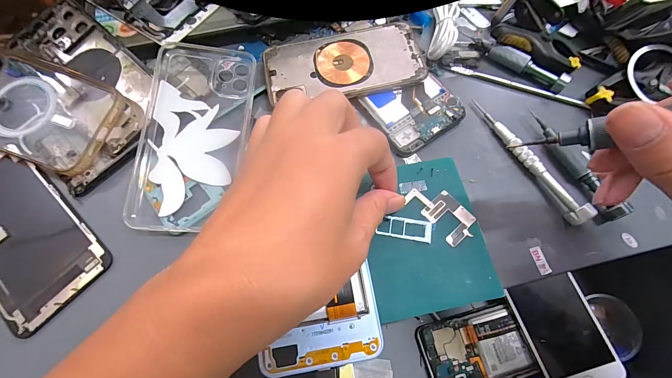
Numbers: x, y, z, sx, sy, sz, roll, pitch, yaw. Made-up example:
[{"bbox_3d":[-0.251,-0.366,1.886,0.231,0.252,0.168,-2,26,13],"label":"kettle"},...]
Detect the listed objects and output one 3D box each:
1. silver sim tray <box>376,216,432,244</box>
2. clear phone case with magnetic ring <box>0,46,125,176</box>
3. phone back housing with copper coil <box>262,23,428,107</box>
[{"bbox_3d":[0.049,0.028,0.217,0.038,0.004,0.015,7,68,4],"label":"silver sim tray"},{"bbox_3d":[-0.270,-0.072,0.259,0.171,0.018,0.083,18,69,8],"label":"clear phone case with magnetic ring"},{"bbox_3d":[0.006,-0.115,0.274,0.139,0.008,0.069,-11,68,-4],"label":"phone back housing with copper coil"}]

